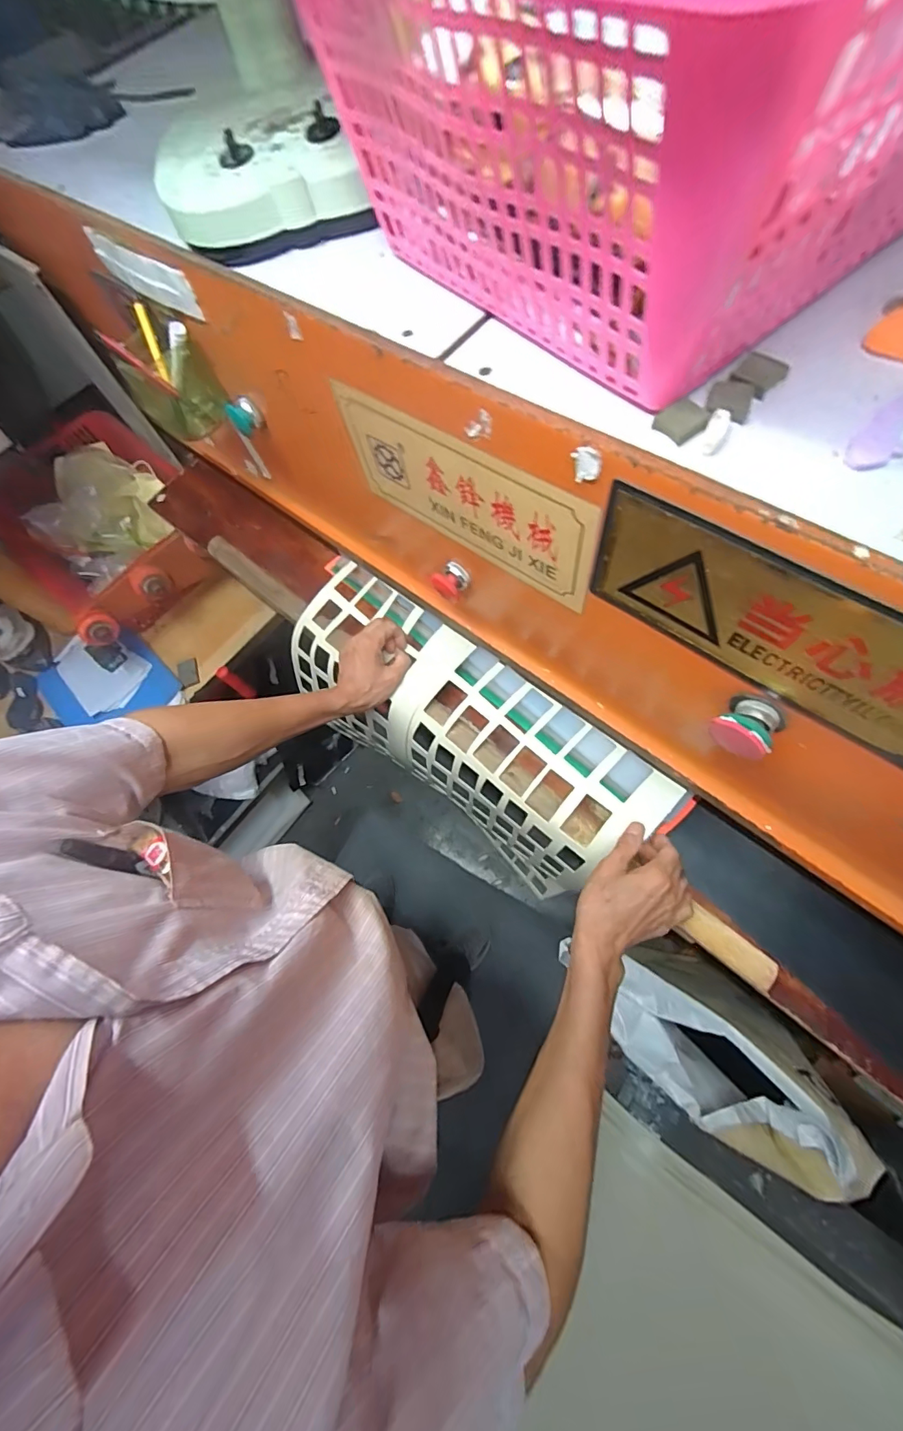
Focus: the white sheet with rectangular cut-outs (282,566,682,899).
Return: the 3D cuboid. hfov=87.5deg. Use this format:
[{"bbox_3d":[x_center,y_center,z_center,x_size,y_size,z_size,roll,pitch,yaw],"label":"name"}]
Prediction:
[{"bbox_3d":[0.000,0.041,0.719,0.551,0.322,0.140,39,63,17],"label":"white sheet with rectangular cut-outs"}]

